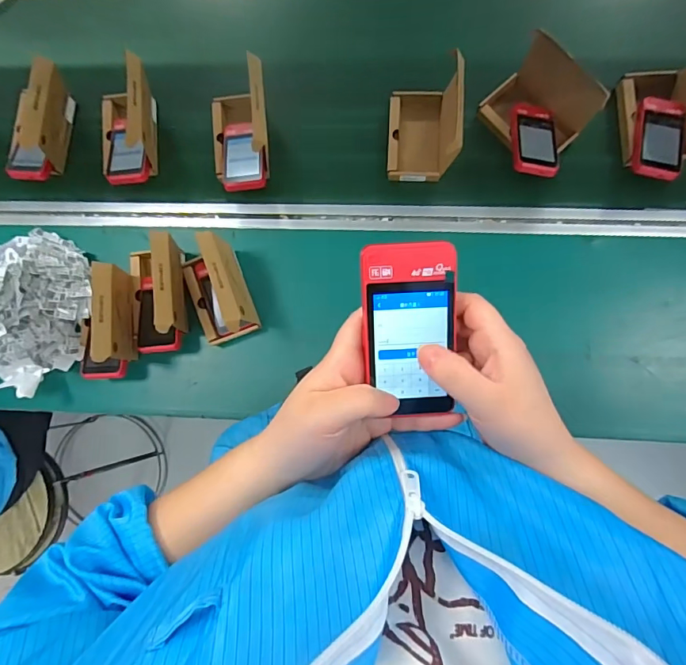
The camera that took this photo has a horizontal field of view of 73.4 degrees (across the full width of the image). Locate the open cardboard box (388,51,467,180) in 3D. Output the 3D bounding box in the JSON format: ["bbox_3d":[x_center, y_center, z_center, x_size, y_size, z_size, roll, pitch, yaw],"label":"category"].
[{"bbox_3d":[0.120,-0.323,0.689,0.099,0.131,0.162,3,88,4],"label":"open cardboard box"}]

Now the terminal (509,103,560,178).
[{"bbox_3d":[0.293,-0.295,0.700,0.069,0.020,0.136,6,67,4],"label":"terminal"}]

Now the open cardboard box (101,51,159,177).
[{"bbox_3d":[-0.339,-0.322,0.711,0.104,0.111,0.154,-4,87,4],"label":"open cardboard box"}]

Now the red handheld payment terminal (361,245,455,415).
[{"bbox_3d":[0.044,0.000,0.317,0.061,0.019,0.119,-3,103,-2],"label":"red handheld payment terminal"}]

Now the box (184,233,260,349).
[{"bbox_3d":[-0.186,-0.059,0.662,0.093,0.116,0.139,-18,86,3],"label":"box"}]

